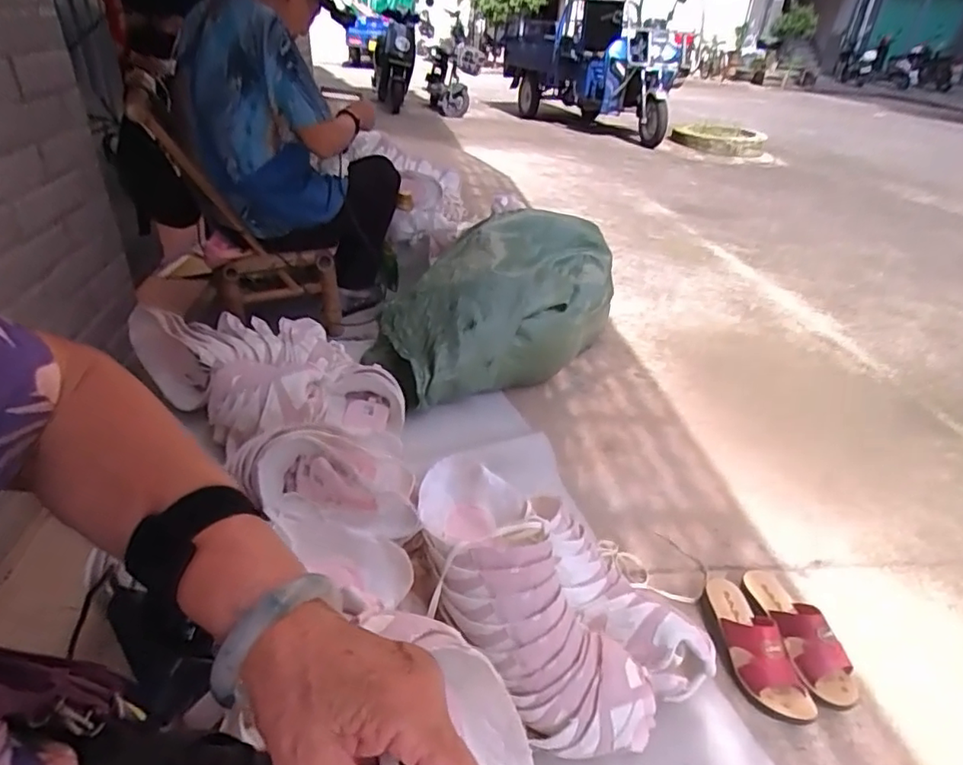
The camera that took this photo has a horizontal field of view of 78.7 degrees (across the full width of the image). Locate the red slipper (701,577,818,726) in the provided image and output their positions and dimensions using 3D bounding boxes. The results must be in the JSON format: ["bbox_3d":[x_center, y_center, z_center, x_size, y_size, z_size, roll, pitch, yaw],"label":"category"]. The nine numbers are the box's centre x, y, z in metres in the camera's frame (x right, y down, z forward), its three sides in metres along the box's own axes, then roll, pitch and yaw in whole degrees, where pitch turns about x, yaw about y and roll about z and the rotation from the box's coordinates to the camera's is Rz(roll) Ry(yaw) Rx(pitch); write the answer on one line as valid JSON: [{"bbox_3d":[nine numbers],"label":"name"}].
[{"bbox_3d":[0.412,0.389,0.896,0.087,0.081,0.231,0,33,-12],"label":"red slipper"}]

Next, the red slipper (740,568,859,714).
[{"bbox_3d":[0.497,0.386,0.924,0.088,0.077,0.229,-1,33,-14],"label":"red slipper"}]

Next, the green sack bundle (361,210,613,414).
[{"bbox_3d":[0.072,-0.195,1.543,0.377,0.334,0.738,32,39,34],"label":"green sack bundle"}]

